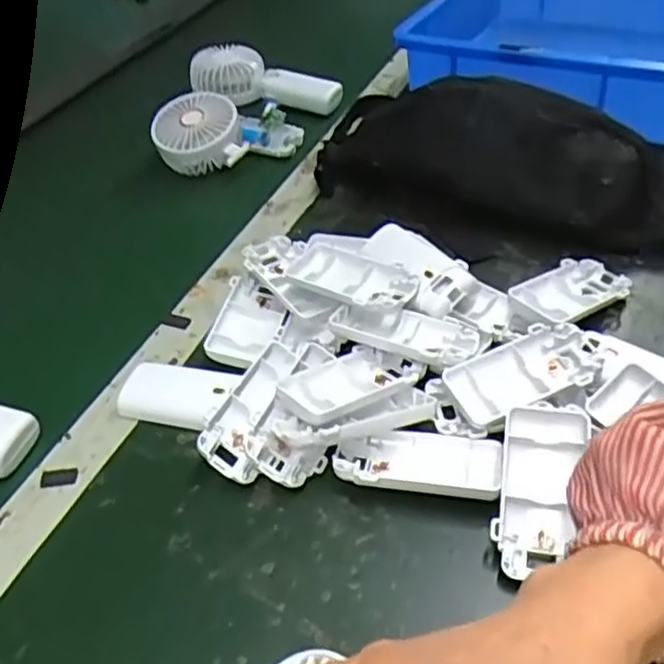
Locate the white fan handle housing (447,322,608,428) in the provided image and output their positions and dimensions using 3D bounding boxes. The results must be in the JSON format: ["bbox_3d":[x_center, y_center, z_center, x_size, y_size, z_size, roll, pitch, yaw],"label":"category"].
[{"bbox_3d":[0.121,0.028,0.426,0.098,0.026,0.048,-23,46,-16],"label":"white fan handle housing"}]

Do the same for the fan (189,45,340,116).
[{"bbox_3d":[-0.075,-0.292,0.811,0.177,0.049,0.082,17,49,22],"label":"fan"}]

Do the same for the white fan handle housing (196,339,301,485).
[{"bbox_3d":[-0.051,0.046,0.435,0.032,0.029,0.098,6,46,13],"label":"white fan handle housing"}]

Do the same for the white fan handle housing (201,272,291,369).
[{"bbox_3d":[-0.057,-0.011,0.506,0.049,0.016,0.082,4,45,11],"label":"white fan handle housing"}]

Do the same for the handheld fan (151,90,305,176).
[{"bbox_3d":[-0.108,-0.210,0.723,0.146,0.056,0.085,-12,44,-6],"label":"handheld fan"}]

